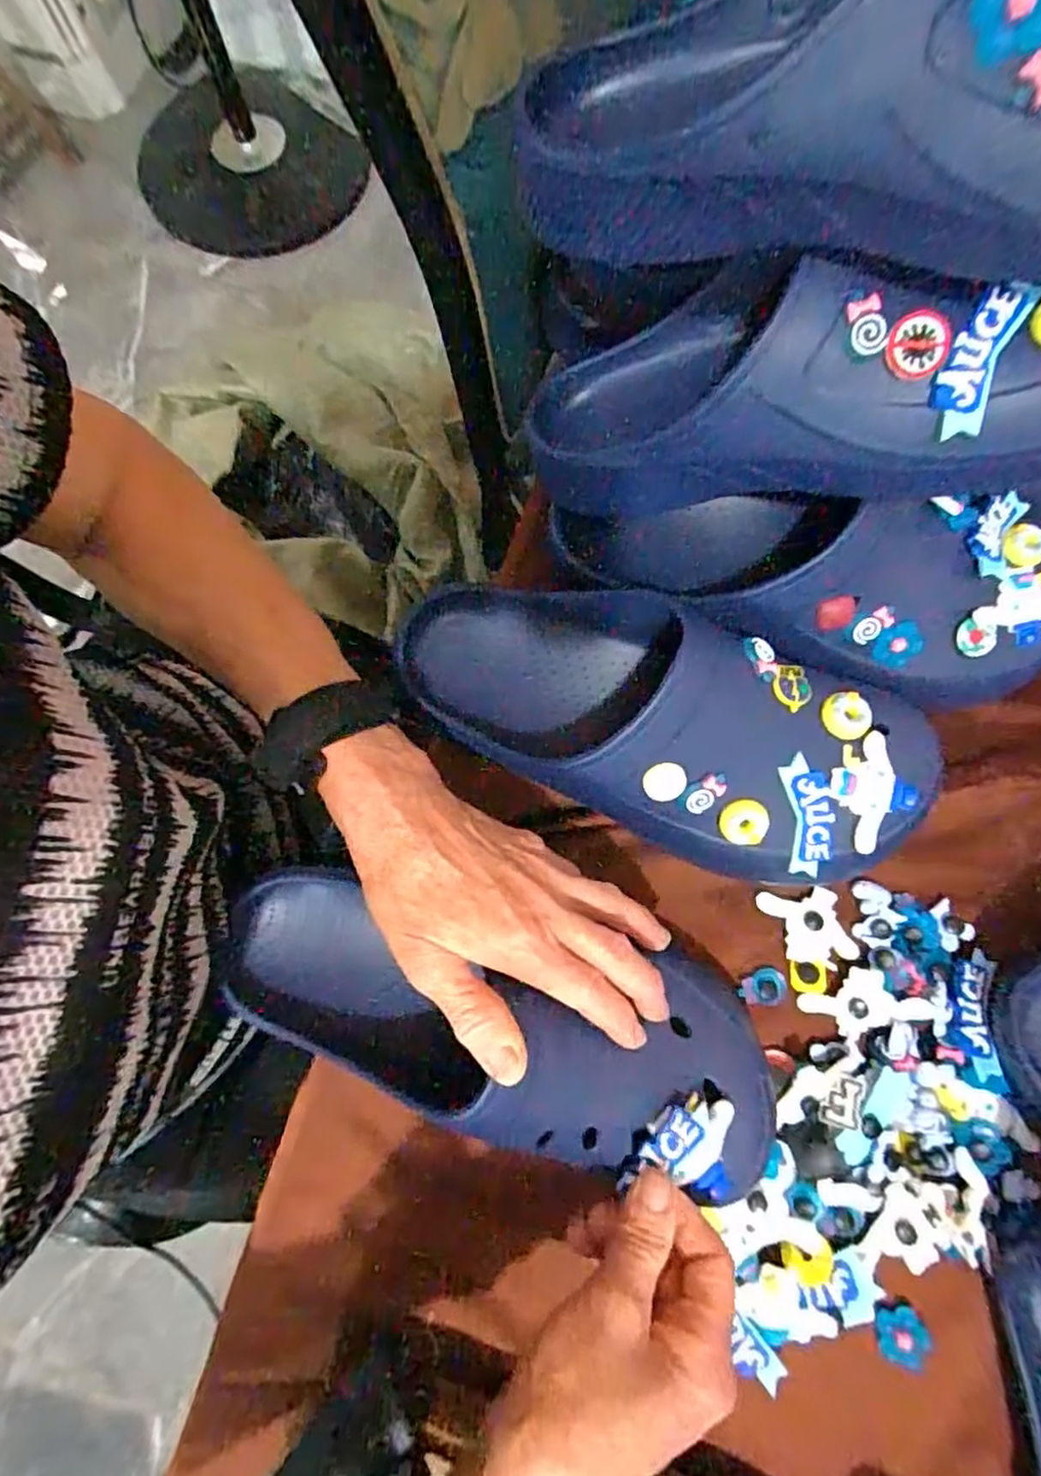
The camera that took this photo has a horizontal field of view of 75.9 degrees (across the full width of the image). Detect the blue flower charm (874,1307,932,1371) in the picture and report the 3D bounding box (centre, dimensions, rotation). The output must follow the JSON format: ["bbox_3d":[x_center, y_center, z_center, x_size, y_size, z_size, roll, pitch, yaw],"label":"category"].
[{"bbox_3d":[0.194,0.302,0.336,0.025,0.007,0.023,-6,77,-1],"label":"blue flower charm"}]

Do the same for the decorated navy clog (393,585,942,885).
[{"bbox_3d":[0.070,-0.013,0.365,0.295,0.082,0.130,25,78,6],"label":"decorated navy clog"}]

